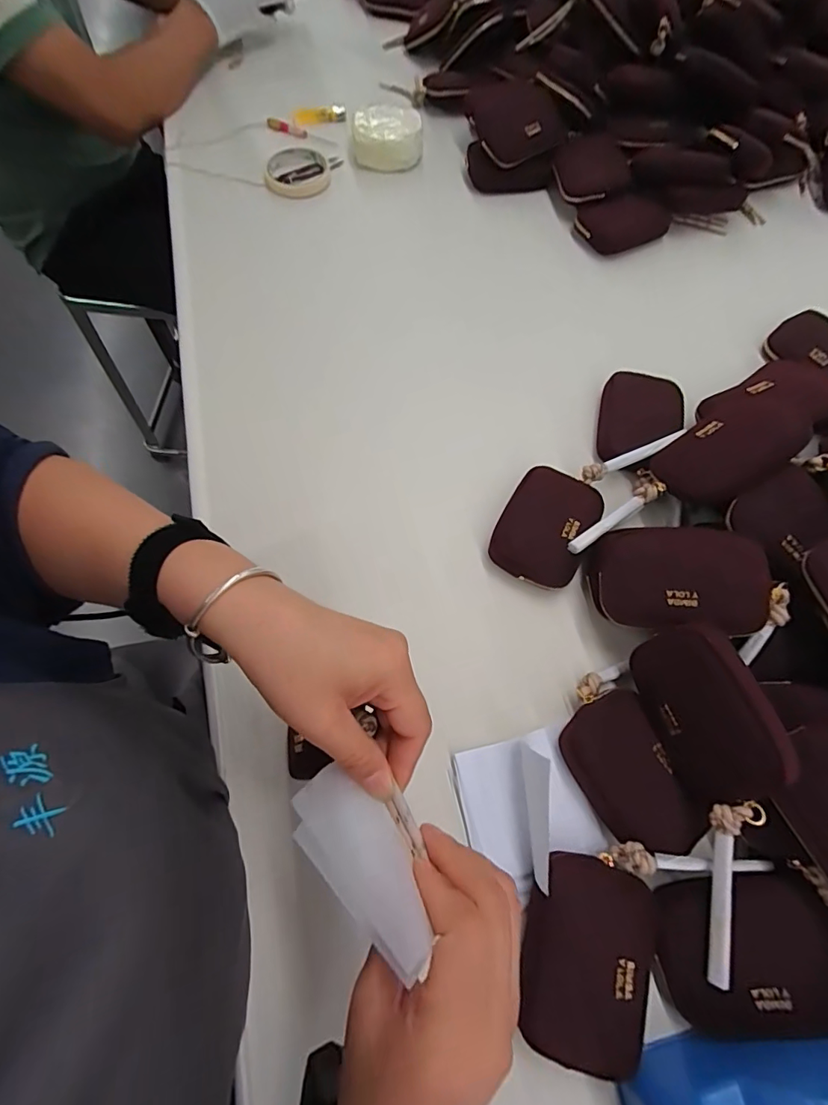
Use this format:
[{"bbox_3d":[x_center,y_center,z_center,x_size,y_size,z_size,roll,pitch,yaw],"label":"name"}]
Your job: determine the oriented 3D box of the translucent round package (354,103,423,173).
[{"bbox_3d":[-0.039,-0.598,0.681,0.101,0.038,0.087,-6,68,-5],"label":"translucent round package"}]

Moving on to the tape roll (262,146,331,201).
[{"bbox_3d":[-0.162,-0.536,0.666,0.084,0.025,0.081,-2,67,-3],"label":"tape roll"}]

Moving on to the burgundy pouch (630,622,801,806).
[{"bbox_3d":[0.214,0.115,0.350,0.026,0.080,0.113,8,59,-45],"label":"burgundy pouch"}]

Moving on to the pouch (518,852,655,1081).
[{"bbox_3d":[0.117,0.273,0.319,0.079,0.020,0.114,15,67,4],"label":"pouch"}]

